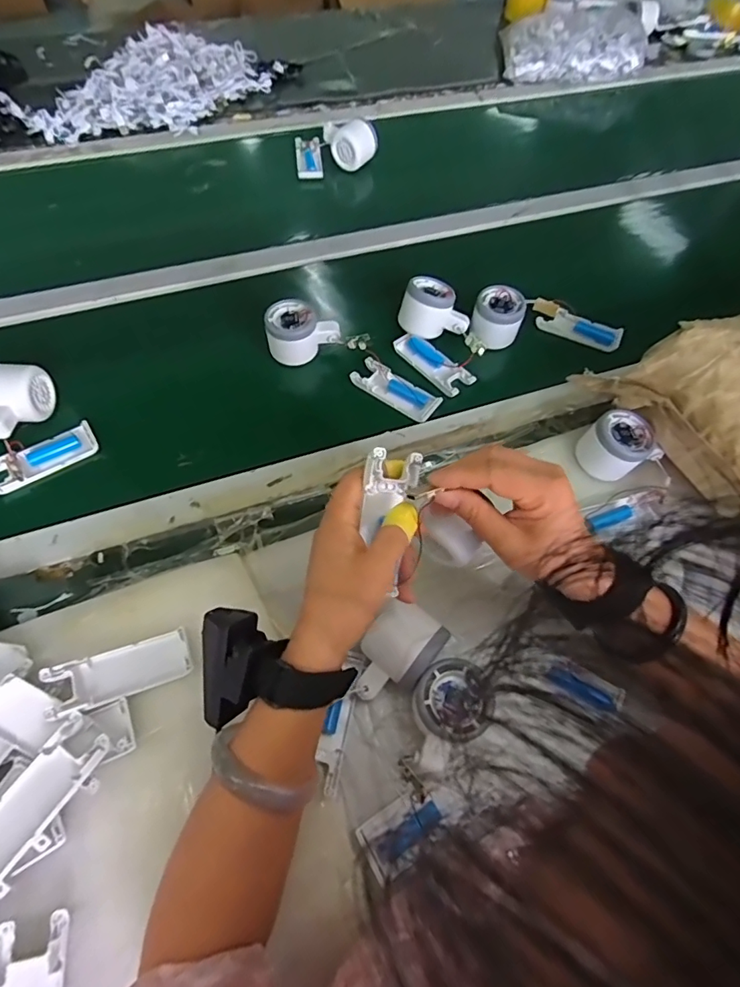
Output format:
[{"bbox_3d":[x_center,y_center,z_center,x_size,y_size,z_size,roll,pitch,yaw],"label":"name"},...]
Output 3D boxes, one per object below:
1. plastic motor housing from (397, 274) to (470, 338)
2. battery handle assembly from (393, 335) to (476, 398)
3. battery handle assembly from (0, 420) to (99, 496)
[{"bbox_3d":[0.080,-0.223,0.601,0.083,0.053,0.054,10,61,5],"label":"plastic motor housing"},{"bbox_3d":[0.075,-0.157,0.593,0.040,0.014,0.103,-41,69,-19],"label":"battery handle assembly"},{"bbox_3d":[-0.338,-0.038,0.509,0.103,0.012,0.045,-33,66,-16],"label":"battery handle assembly"}]

